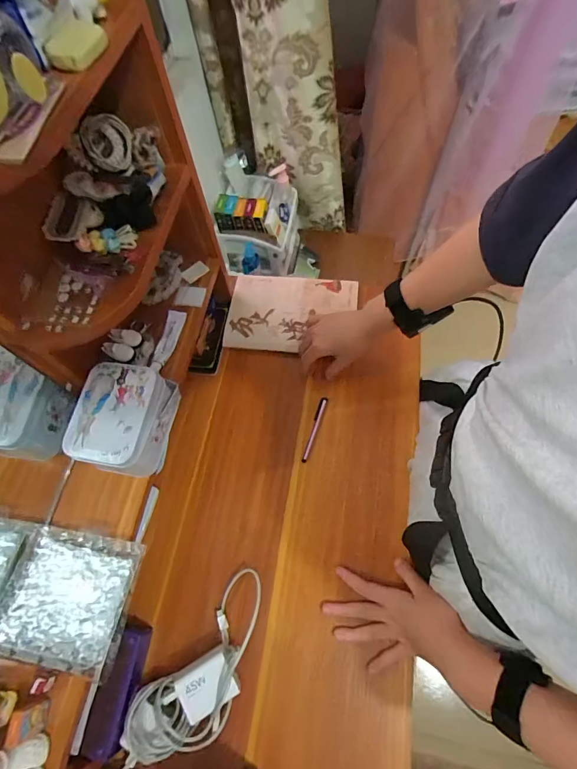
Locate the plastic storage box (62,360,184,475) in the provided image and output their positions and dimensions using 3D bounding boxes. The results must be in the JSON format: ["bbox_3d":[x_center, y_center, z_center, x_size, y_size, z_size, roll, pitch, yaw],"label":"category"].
[{"bbox_3d":[-0.179,0.038,0.414,0.084,0.066,0.112,9,63,9],"label":"plastic storage box"}]

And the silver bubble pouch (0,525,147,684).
[{"bbox_3d":[-0.206,0.199,0.359,0.111,0.019,0.109,7,63,7],"label":"silver bubble pouch"}]

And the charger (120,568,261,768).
[{"bbox_3d":[-0.092,0.320,0.417,0.086,0.042,0.212,37,70,20],"label":"charger"}]

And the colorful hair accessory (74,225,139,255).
[{"bbox_3d":[-0.179,-0.141,0.374,0.055,0.013,0.026,-20,63,-7],"label":"colorful hair accessory"}]

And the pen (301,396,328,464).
[{"bbox_3d":[0.037,0.064,0.552,0.011,0.007,0.100,17,65,12],"label":"pen"}]

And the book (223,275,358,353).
[{"bbox_3d":[0.006,-0.121,0.633,0.207,0.016,0.145,5,63,6],"label":"book"}]

